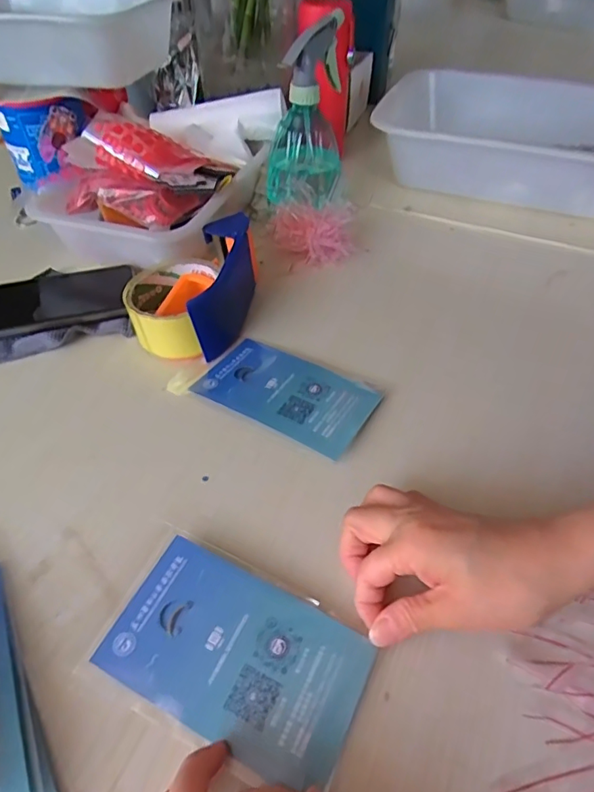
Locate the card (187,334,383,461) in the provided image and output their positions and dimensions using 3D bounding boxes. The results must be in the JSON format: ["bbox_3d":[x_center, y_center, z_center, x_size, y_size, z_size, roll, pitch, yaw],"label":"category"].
[{"bbox_3d":[-0.009,-0.004,0.401,0.134,0.007,0.077,24,50,22],"label":"card"}]

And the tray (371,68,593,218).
[{"bbox_3d":[0.260,-0.316,0.631,0.356,0.089,0.247,17,50,14],"label":"tray"}]

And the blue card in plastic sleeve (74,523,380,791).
[{"bbox_3d":[-0.037,0.139,0.280,0.145,0.010,0.087,20,57,15],"label":"blue card in plastic sleeve"}]

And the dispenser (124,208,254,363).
[{"bbox_3d":[-0.092,-0.102,0.455,0.096,0.056,0.144,8,48,7],"label":"dispenser"}]

